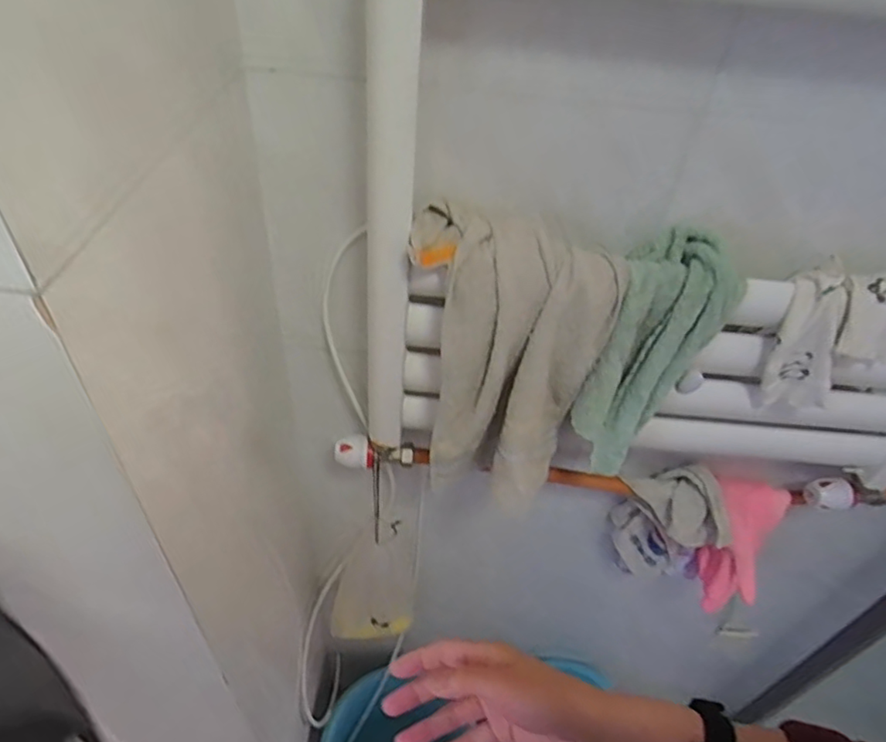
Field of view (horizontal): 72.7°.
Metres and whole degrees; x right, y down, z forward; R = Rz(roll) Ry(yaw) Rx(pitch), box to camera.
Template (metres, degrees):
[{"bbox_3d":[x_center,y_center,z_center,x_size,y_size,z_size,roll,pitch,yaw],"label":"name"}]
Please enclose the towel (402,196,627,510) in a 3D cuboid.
[{"bbox_3d":[0.074,-0.006,0.598,0.186,0.312,0.101,-2,18,1],"label":"towel"}]

